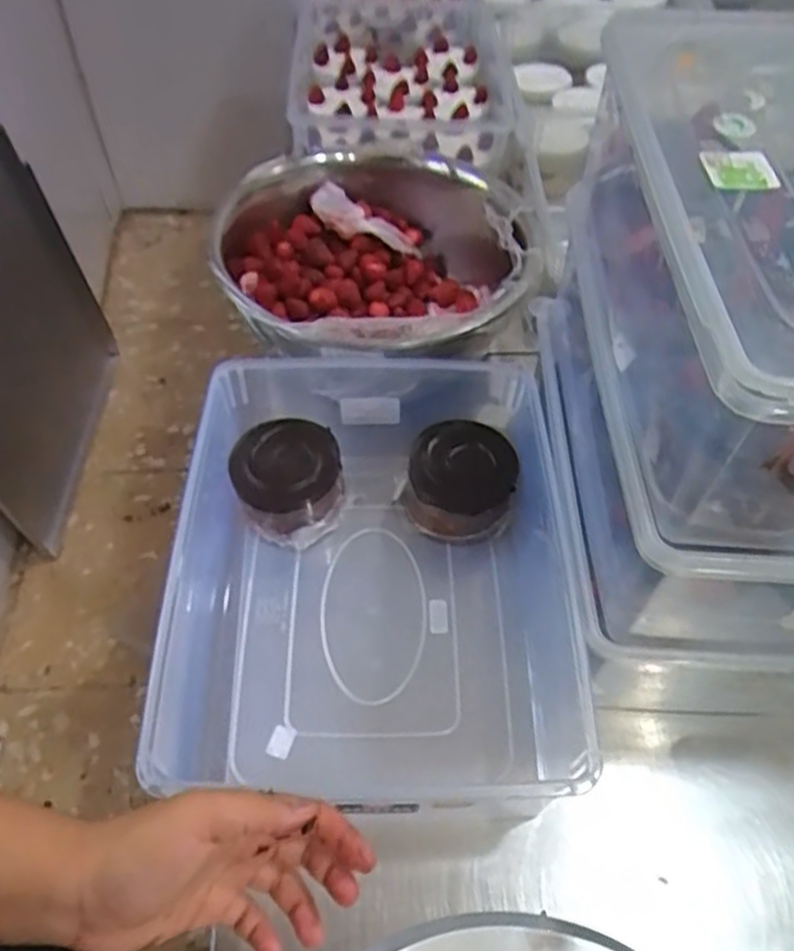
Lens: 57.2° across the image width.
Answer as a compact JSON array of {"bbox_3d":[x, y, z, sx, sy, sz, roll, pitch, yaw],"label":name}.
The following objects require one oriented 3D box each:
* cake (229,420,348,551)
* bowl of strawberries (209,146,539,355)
[{"bbox_3d":[-0.099,0.006,0.676,0.094,0.075,0.097,1,53,-1],"label":"cake"},{"bbox_3d":[-0.026,-0.222,0.797,0.311,0.137,0.326,1,53,-1],"label":"bowl of strawberries"}]

